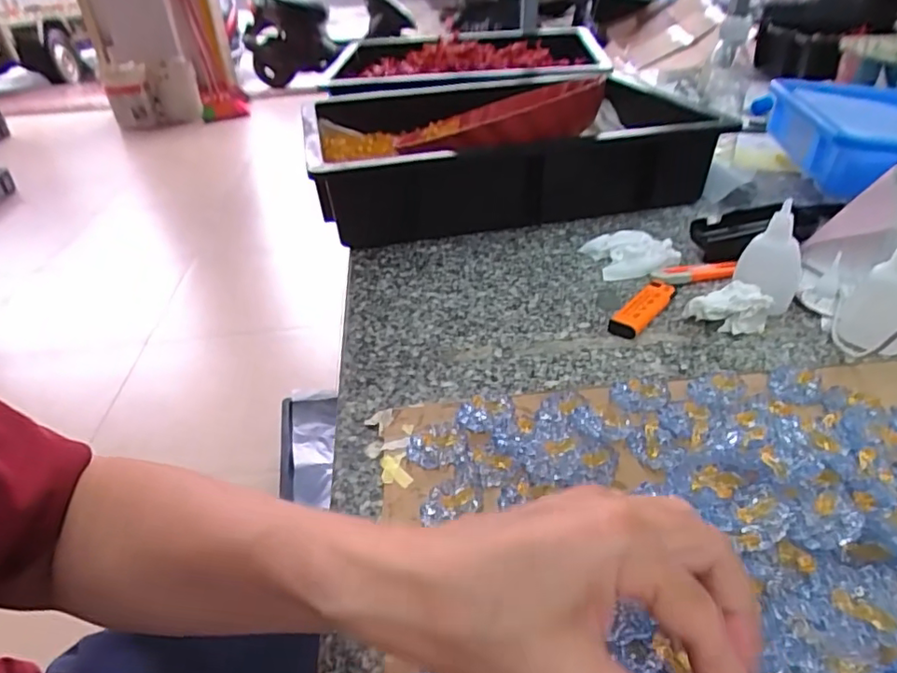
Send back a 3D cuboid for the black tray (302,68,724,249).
[{"bbox_3d":[0.058,-0.223,0.692,0.423,0.120,0.323,-9,34,-9],"label":"black tray"}]

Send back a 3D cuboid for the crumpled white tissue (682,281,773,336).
[{"bbox_3d":[0.218,-0.022,0.449,0.049,0.031,0.035,-9,34,-8],"label":"crumpled white tissue"}]

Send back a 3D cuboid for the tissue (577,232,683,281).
[{"bbox_3d":[0.170,-0.077,0.540,0.087,0.021,0.061,5,35,12],"label":"tissue"}]

